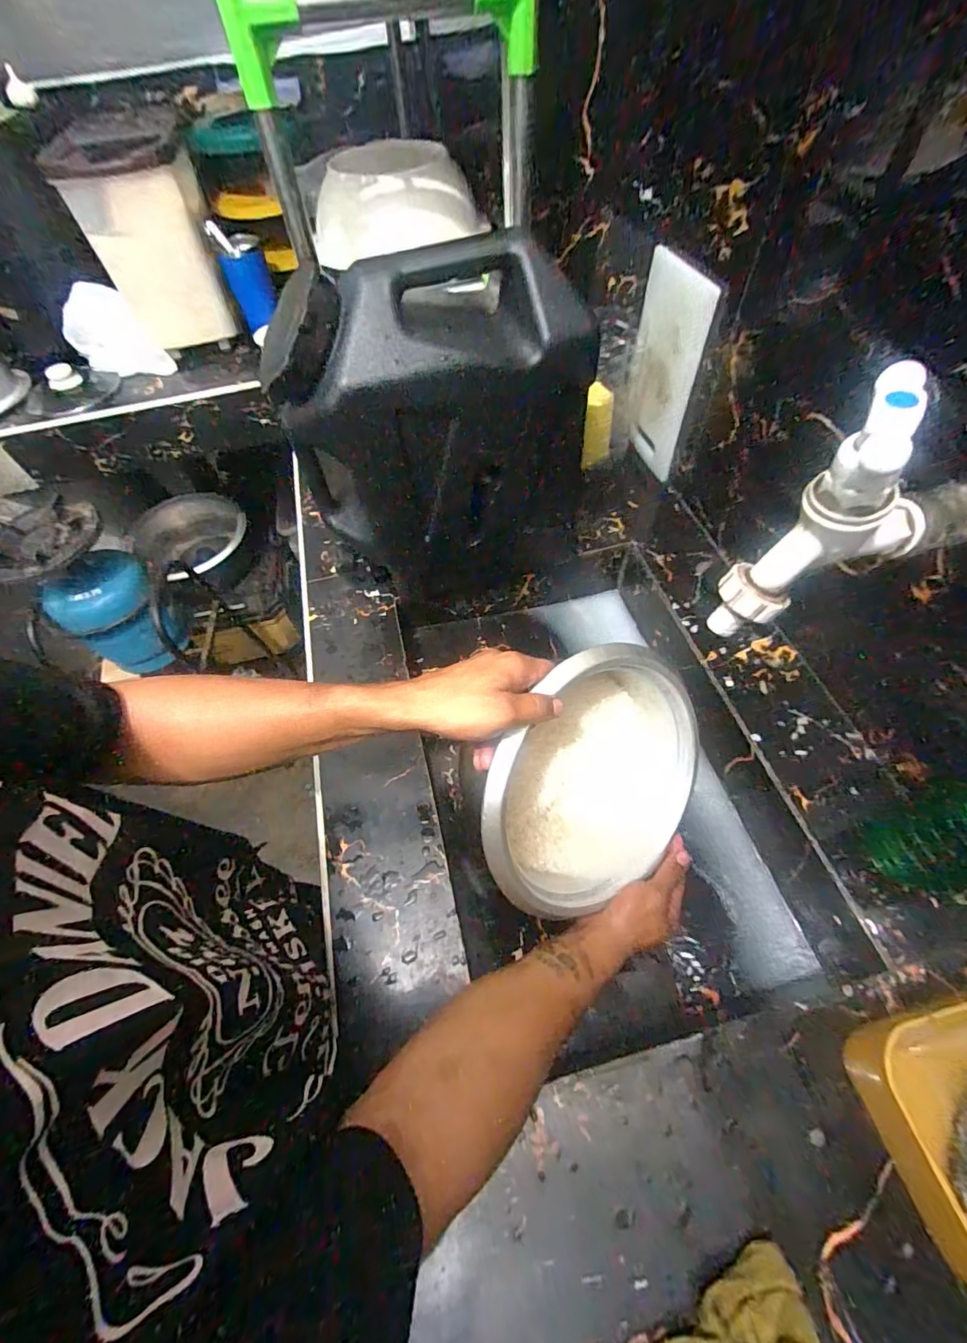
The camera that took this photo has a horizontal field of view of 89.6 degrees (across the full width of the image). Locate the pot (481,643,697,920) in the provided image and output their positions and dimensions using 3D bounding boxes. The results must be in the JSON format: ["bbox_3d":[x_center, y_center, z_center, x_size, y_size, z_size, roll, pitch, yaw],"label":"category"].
[{"bbox_3d":[0.093,0.100,0.493,0.250,0.257,0.120,-49,30,-12],"label":"pot"}]

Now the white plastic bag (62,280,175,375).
[{"bbox_3d":[-0.773,-0.703,1.014,0.199,0.139,0.064,11,58,11],"label":"white plastic bag"}]

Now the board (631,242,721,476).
[{"bbox_3d":[0.245,-0.411,0.676,0.016,0.242,0.125,-21,52,-16],"label":"board"}]

